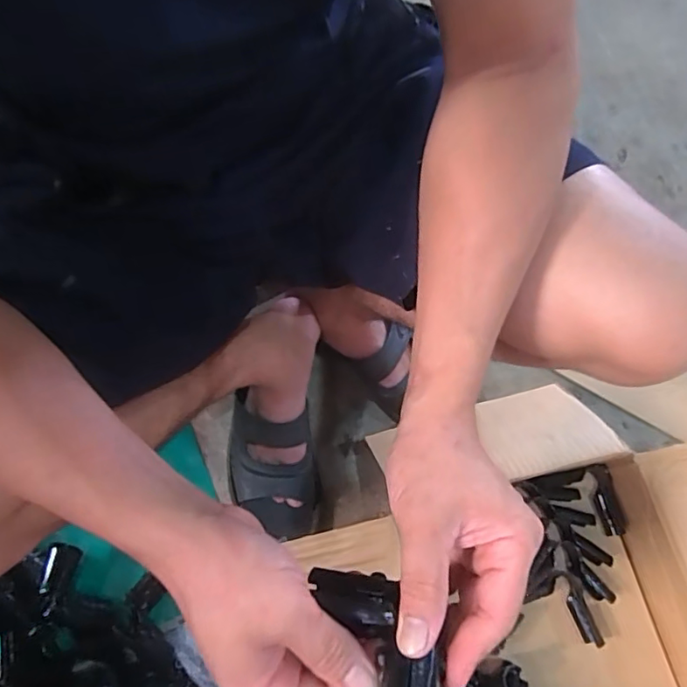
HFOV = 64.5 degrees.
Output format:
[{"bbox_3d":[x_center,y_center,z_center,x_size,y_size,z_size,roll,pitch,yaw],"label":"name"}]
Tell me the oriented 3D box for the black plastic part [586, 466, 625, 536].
[{"bbox_3d":[0.314,0.186,0.649,0.018,0.034,0.080,-9,71,-6],"label":"black plastic part"}]

